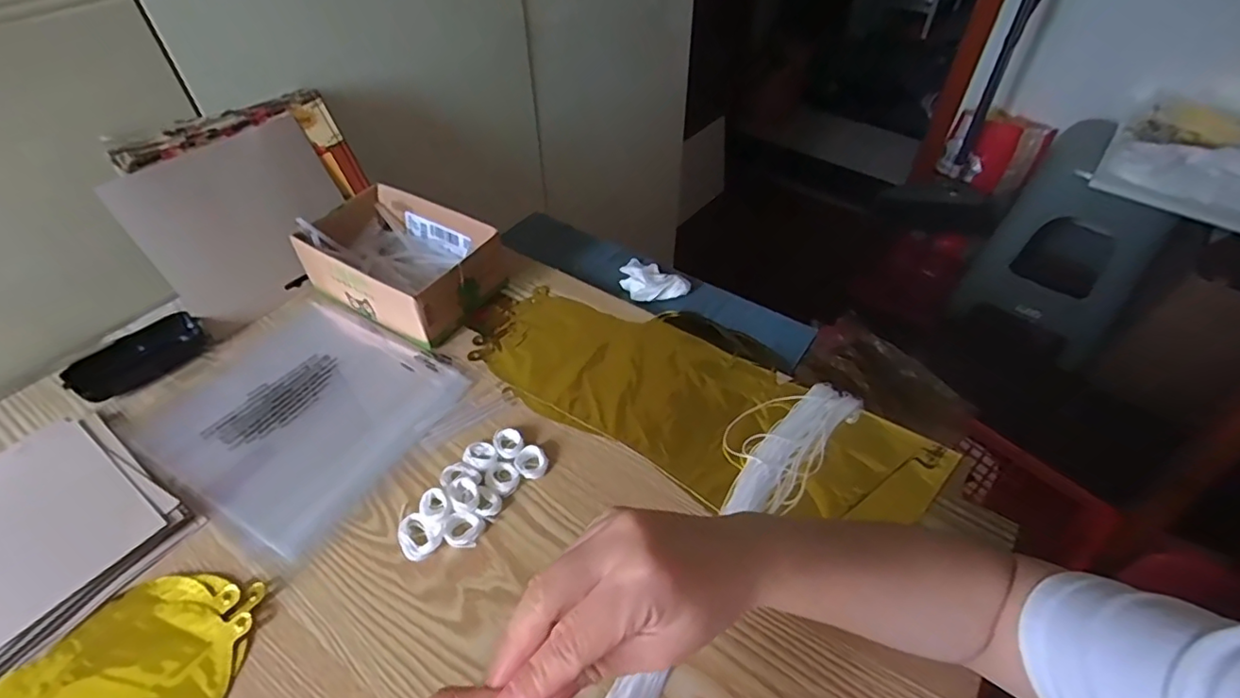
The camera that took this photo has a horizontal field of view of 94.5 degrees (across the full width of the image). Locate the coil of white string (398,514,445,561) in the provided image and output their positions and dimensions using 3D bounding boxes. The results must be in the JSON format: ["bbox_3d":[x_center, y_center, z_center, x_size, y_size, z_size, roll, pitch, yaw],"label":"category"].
[{"bbox_3d":[-0.151,0.139,0.431,0.030,0.009,0.037,-31,53,-26],"label":"coil of white string"}]

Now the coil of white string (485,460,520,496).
[{"bbox_3d":[-0.095,0.105,0.464,0.029,0.006,0.026,33,55,29],"label":"coil of white string"}]

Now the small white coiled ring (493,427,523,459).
[{"bbox_3d":[-0.094,0.080,0.486,0.024,0.008,0.031,-18,48,-16],"label":"small white coiled ring"}]

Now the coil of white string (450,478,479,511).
[{"bbox_3d":[-0.120,0.114,0.446,0.021,0.012,0.026,-21,49,-19],"label":"coil of white string"}]

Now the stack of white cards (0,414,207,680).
[{"bbox_3d":[-0.454,0.153,0.414,0.182,0.012,0.203,26,51,23],"label":"stack of white cards"}]

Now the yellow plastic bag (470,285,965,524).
[{"bbox_3d":[0.062,0.042,0.519,0.421,0.012,0.158,24,51,22],"label":"yellow plastic bag"}]

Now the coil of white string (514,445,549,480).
[{"bbox_3d":[-0.073,0.093,0.473,0.026,0.009,0.027,0,46,0],"label":"coil of white string"}]

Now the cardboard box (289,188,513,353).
[{"bbox_3d":[-0.235,-0.094,0.618,0.190,0.071,0.131,23,50,21],"label":"cardboard box"}]

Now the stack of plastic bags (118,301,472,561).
[{"bbox_3d":[-0.295,0.050,0.529,0.246,0.007,0.216,21,50,20],"label":"stack of plastic bags"}]

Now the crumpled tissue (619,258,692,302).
[{"bbox_3d":[0.030,-0.078,0.644,0.086,0.019,0.057,33,54,28],"label":"crumpled tissue"}]

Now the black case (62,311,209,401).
[{"bbox_3d":[-0.454,0.006,0.542,0.047,0.025,0.107,25,51,23],"label":"black case"}]

